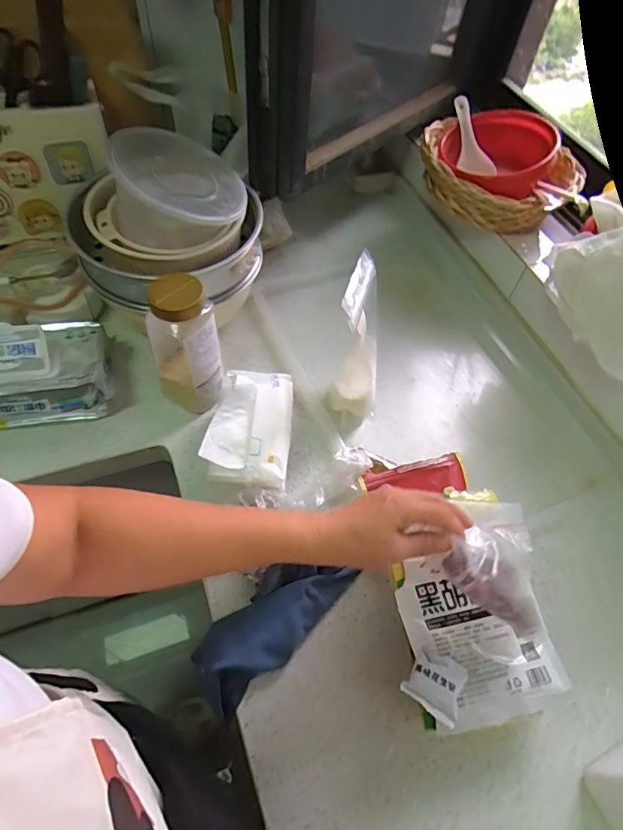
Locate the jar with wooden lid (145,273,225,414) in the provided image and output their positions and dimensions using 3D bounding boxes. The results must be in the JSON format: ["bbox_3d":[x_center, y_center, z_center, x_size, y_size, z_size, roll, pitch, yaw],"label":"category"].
[{"bbox_3d":[-0.165,-0.089,0.634,0.082,0.197,0.084,2,56,-4],"label":"jar with wooden lid"}]

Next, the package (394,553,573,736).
[{"bbox_3d":[0.171,0.218,0.490,0.141,0.025,0.153,-10,58,-11],"label":"package"}]

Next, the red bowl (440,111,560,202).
[{"bbox_3d":[0.299,-0.428,0.786,0.170,0.070,0.166,13,56,4],"label":"red bowl"}]

